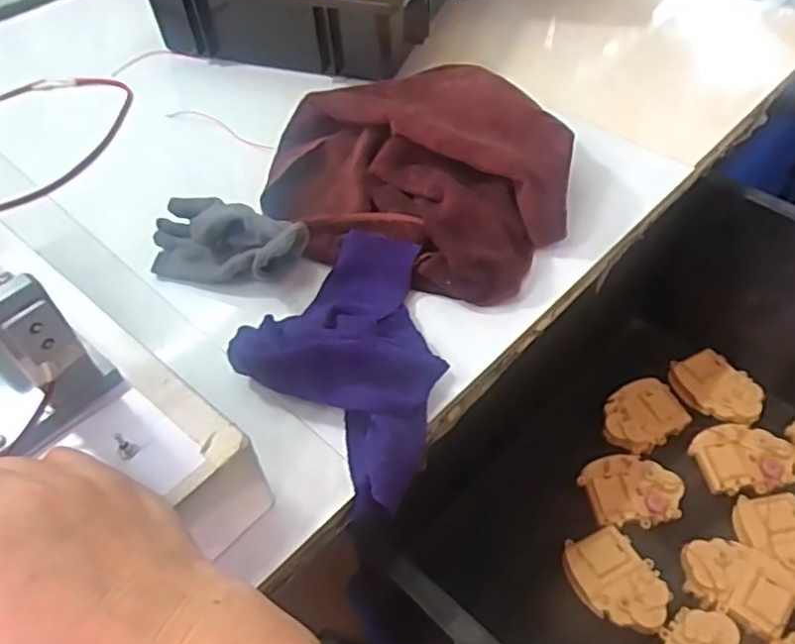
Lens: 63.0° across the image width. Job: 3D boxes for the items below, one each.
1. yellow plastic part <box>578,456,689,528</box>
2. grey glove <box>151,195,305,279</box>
[{"bbox_3d":[0.239,0.167,0.656,0.095,0.011,0.072,-11,50,-6],"label":"yellow plastic part"},{"bbox_3d":[-0.132,-0.062,0.483,0.122,0.043,0.054,11,51,12],"label":"grey glove"}]

